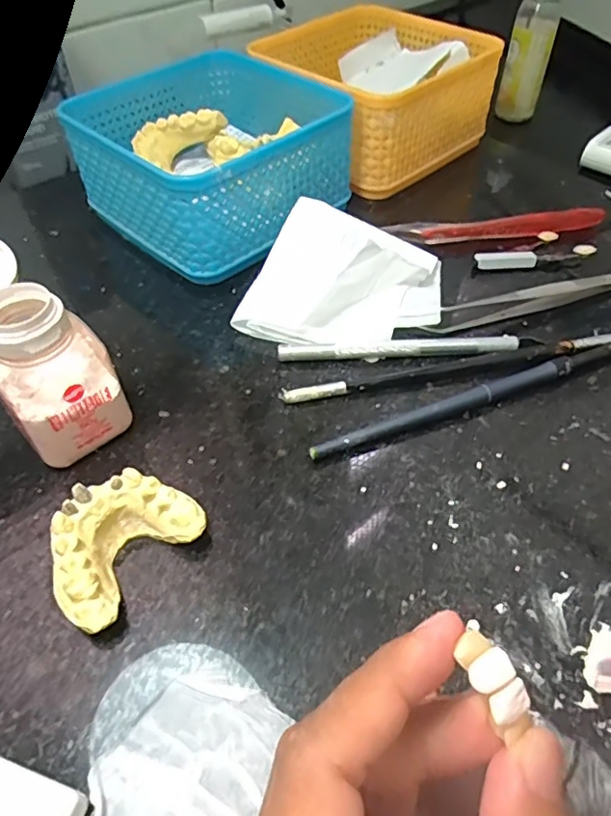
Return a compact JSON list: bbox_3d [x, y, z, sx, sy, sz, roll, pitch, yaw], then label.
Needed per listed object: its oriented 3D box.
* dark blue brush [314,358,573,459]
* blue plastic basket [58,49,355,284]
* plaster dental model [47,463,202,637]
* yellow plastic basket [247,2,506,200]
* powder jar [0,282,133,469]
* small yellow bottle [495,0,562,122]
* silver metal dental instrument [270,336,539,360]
[{"bbox_3d":[0.062,-0.001,0.251,0.127,0.011,0.008,-17,52,-14],"label":"dark blue brush"},{"bbox_3d":[-0.056,-0.151,0.344,0.129,0.063,0.128,35,58,25],"label":"blue plastic basket"},{"bbox_3d":[-0.067,0.047,0.204,0.038,0.025,0.054,33,57,24],"label":"plaster dental model"},{"bbox_3d":[0.045,-0.223,0.397,0.132,0.055,0.132,-35,58,-26],"label":"yellow plastic basket"},{"bbox_3d":[-0.099,-0.012,0.226,0.043,0.066,0.035,-29,56,-23],"label":"powder jar"},{"bbox_3d":[0.180,-0.289,0.455,0.032,0.104,0.028,11,51,8],"label":"small yellow bottle"},{"bbox_3d":[0.050,-0.030,0.275,0.123,0.006,0.008,-1,50,-2],"label":"silver metal dental instrument"}]

